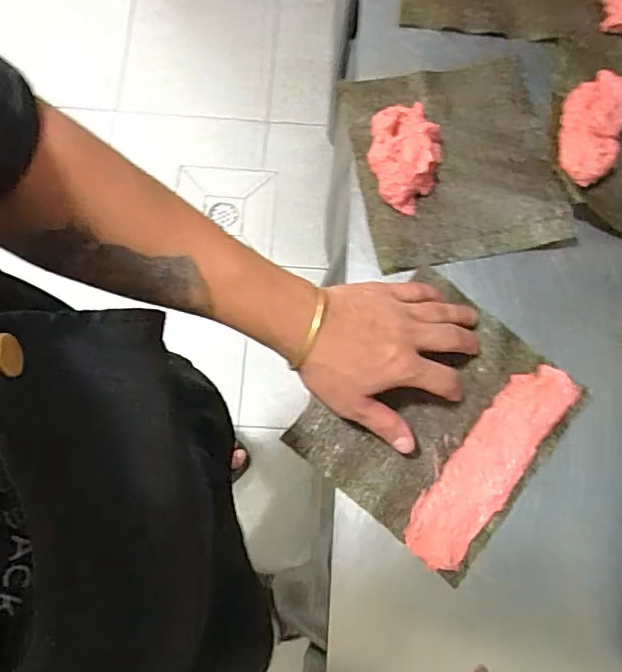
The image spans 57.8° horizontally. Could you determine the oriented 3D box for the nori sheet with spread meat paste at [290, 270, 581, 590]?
[{"bbox_3d":[0.112,0.072,0.483,0.183,0.020,0.200,40,80,7],"label":"nori sheet with spread meat paste"}]

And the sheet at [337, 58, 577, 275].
[{"bbox_3d":[0.137,-0.172,0.534,0.184,0.029,0.205,-10,76,-4],"label":"sheet"}]

